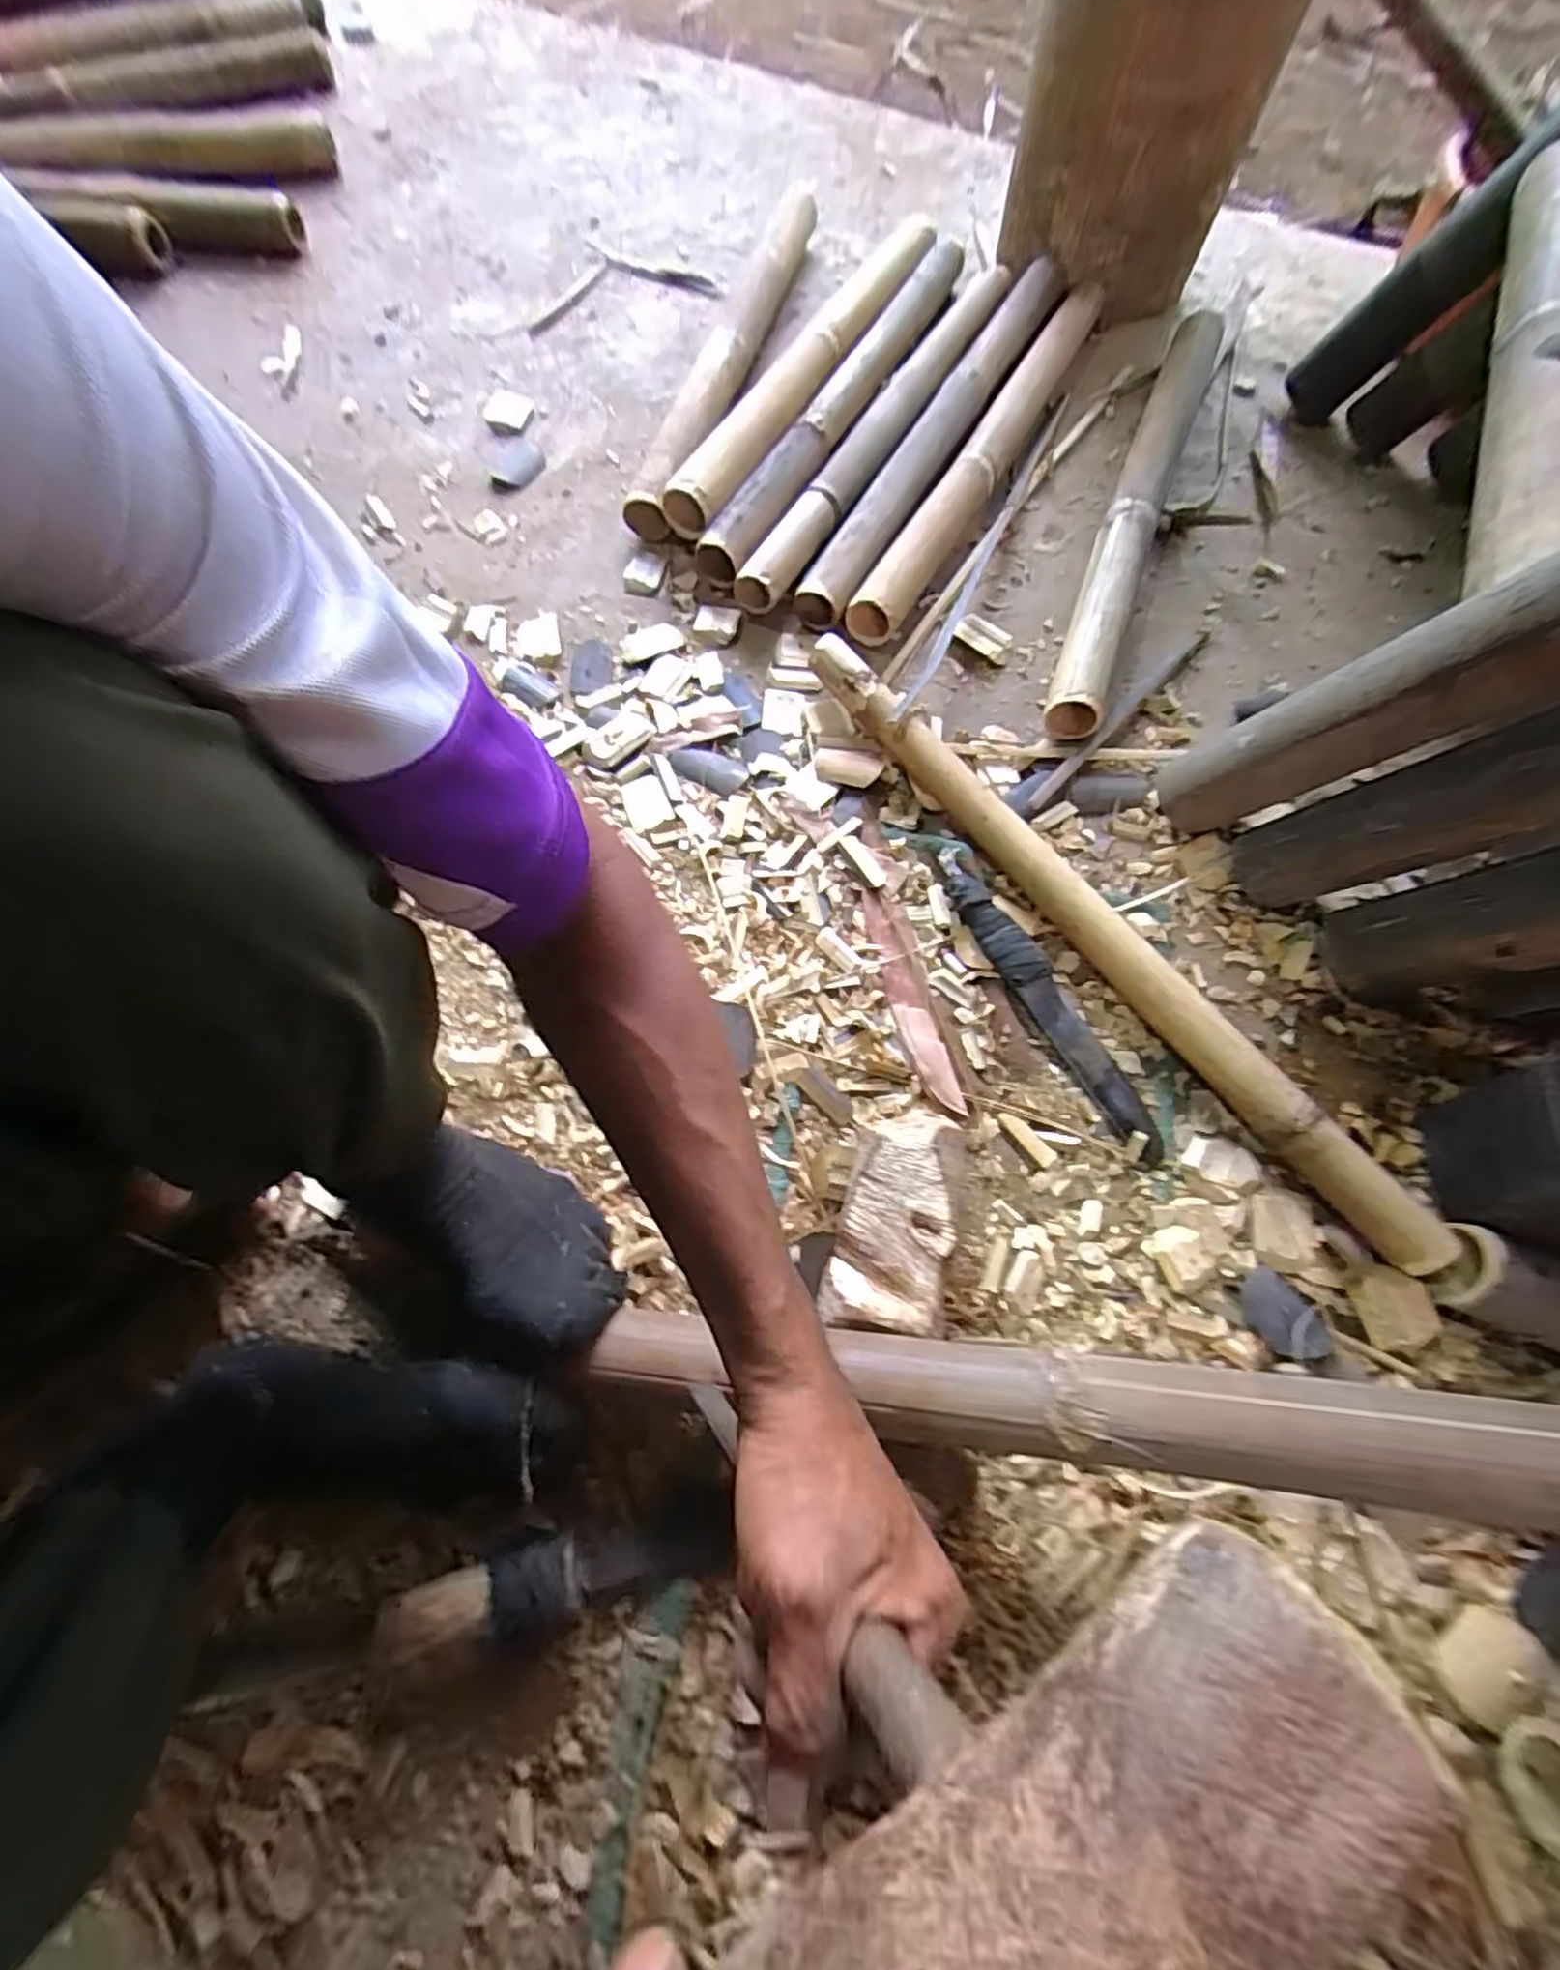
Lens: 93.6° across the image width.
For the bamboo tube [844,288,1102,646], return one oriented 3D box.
[{"bbox_3d":[0.233,-0.595,0.817,0.049,0.048,0.606,27,71,12],"label":"bamboo tube"}]

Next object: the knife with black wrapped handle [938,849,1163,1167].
[{"bbox_3d":[0.212,0.009,0.576,0.042,0.026,0.276,-28,70,-10],"label":"knife with black wrapped handle"}]

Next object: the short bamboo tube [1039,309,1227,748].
[{"bbox_3d":[0.377,-0.506,0.767,0.055,0.064,0.621,20,70,9],"label":"short bamboo tube"}]

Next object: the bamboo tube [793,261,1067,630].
[{"bbox_3d":[0.179,-0.622,0.821,0.062,0.060,0.606,27,71,12],"label":"bamboo tube"}]

